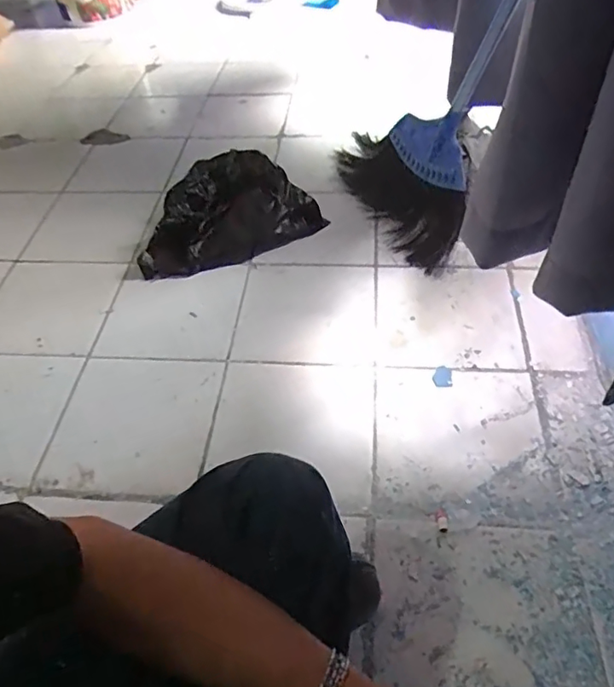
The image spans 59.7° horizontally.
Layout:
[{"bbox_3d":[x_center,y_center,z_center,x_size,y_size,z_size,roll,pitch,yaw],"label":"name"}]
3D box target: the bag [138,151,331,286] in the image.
[{"bbox_3d":[-0.142,-0.234,0.927,0.318,0.102,0.188,-14,48,-10],"label":"bag"}]

